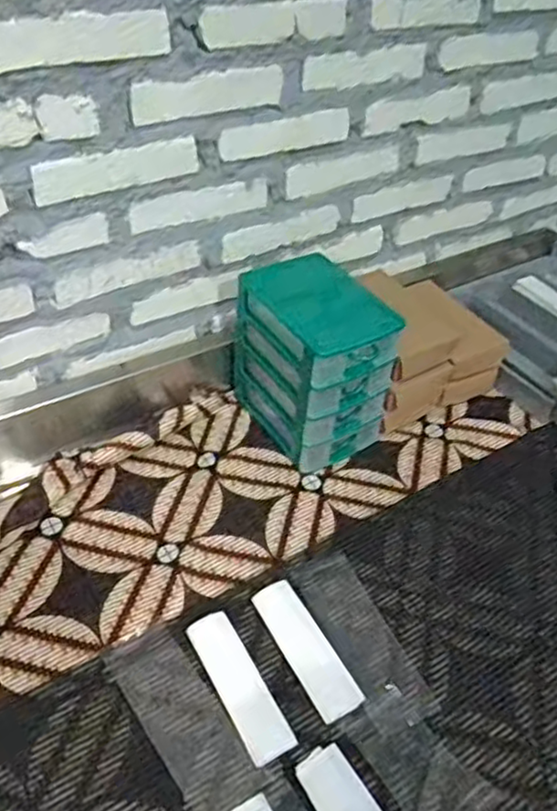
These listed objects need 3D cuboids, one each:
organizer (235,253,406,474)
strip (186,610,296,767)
[{"bbox_3d":[0.044,-0.063,0.926,0.138,0.231,0.190,-24,48,-28],"label":"organizer"},{"bbox_3d":[-0.040,0.277,0.681,0.045,0.015,0.161,-19,46,-25],"label":"strip"}]

